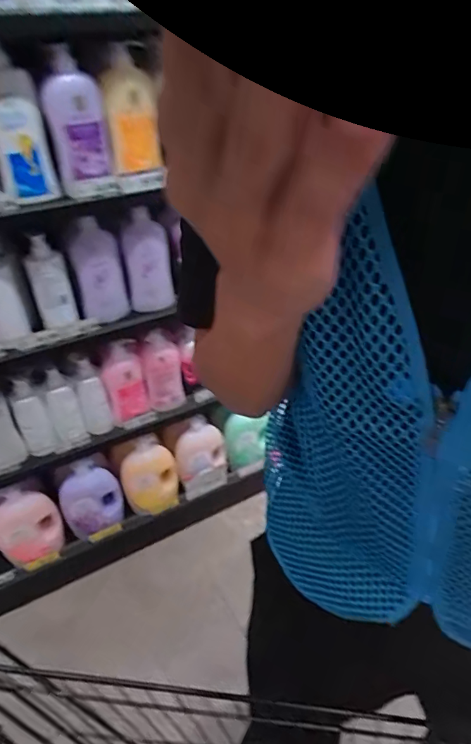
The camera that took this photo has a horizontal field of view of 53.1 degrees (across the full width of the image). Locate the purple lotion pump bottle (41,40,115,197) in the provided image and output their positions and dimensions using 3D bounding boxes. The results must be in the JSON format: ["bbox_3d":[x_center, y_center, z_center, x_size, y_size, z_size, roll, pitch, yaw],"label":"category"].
[{"bbox_3d":[-0.294,-0.463,0.880,0.107,0.226,0.050,-10,37,-12],"label":"purple lotion pump bottle"}]

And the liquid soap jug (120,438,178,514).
[{"bbox_3d":[-0.263,0.326,1.456,0.158,0.247,0.075,-10,37,-12],"label":"liquid soap jug"}]

